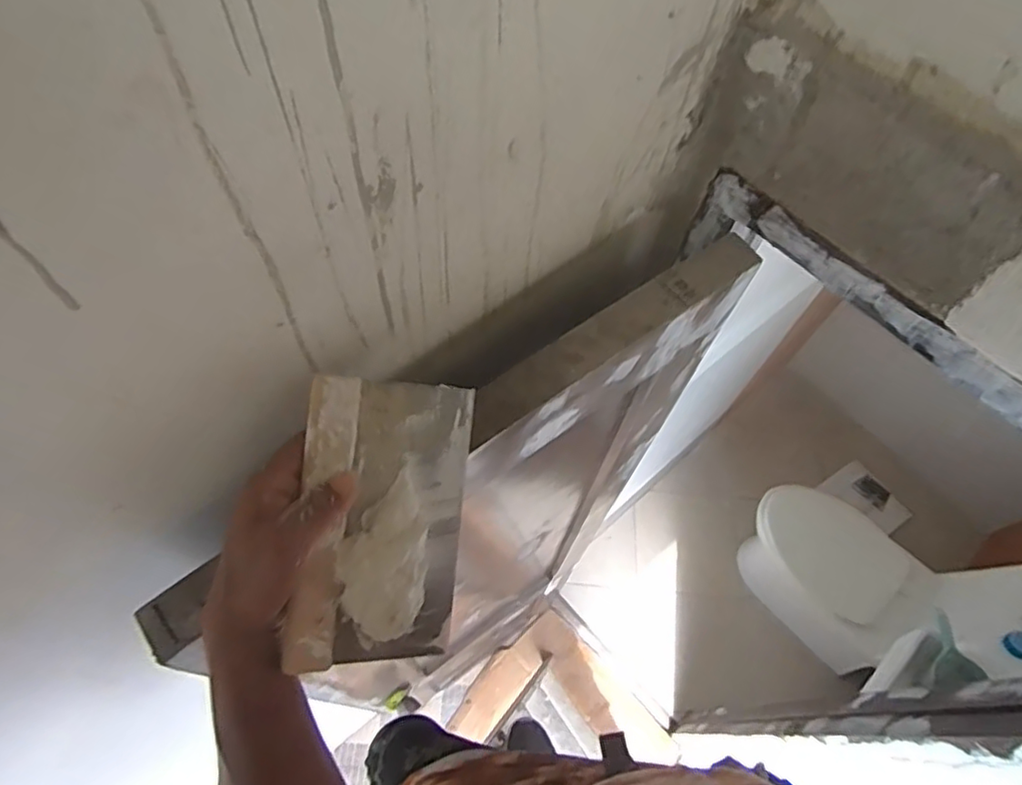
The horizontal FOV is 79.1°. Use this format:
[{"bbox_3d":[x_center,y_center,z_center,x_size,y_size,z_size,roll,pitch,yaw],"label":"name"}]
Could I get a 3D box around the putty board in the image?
[{"bbox_3d":[-0.084,0.091,0.427,0.117,0.022,0.193,7,90,-30],"label":"putty board"}]

